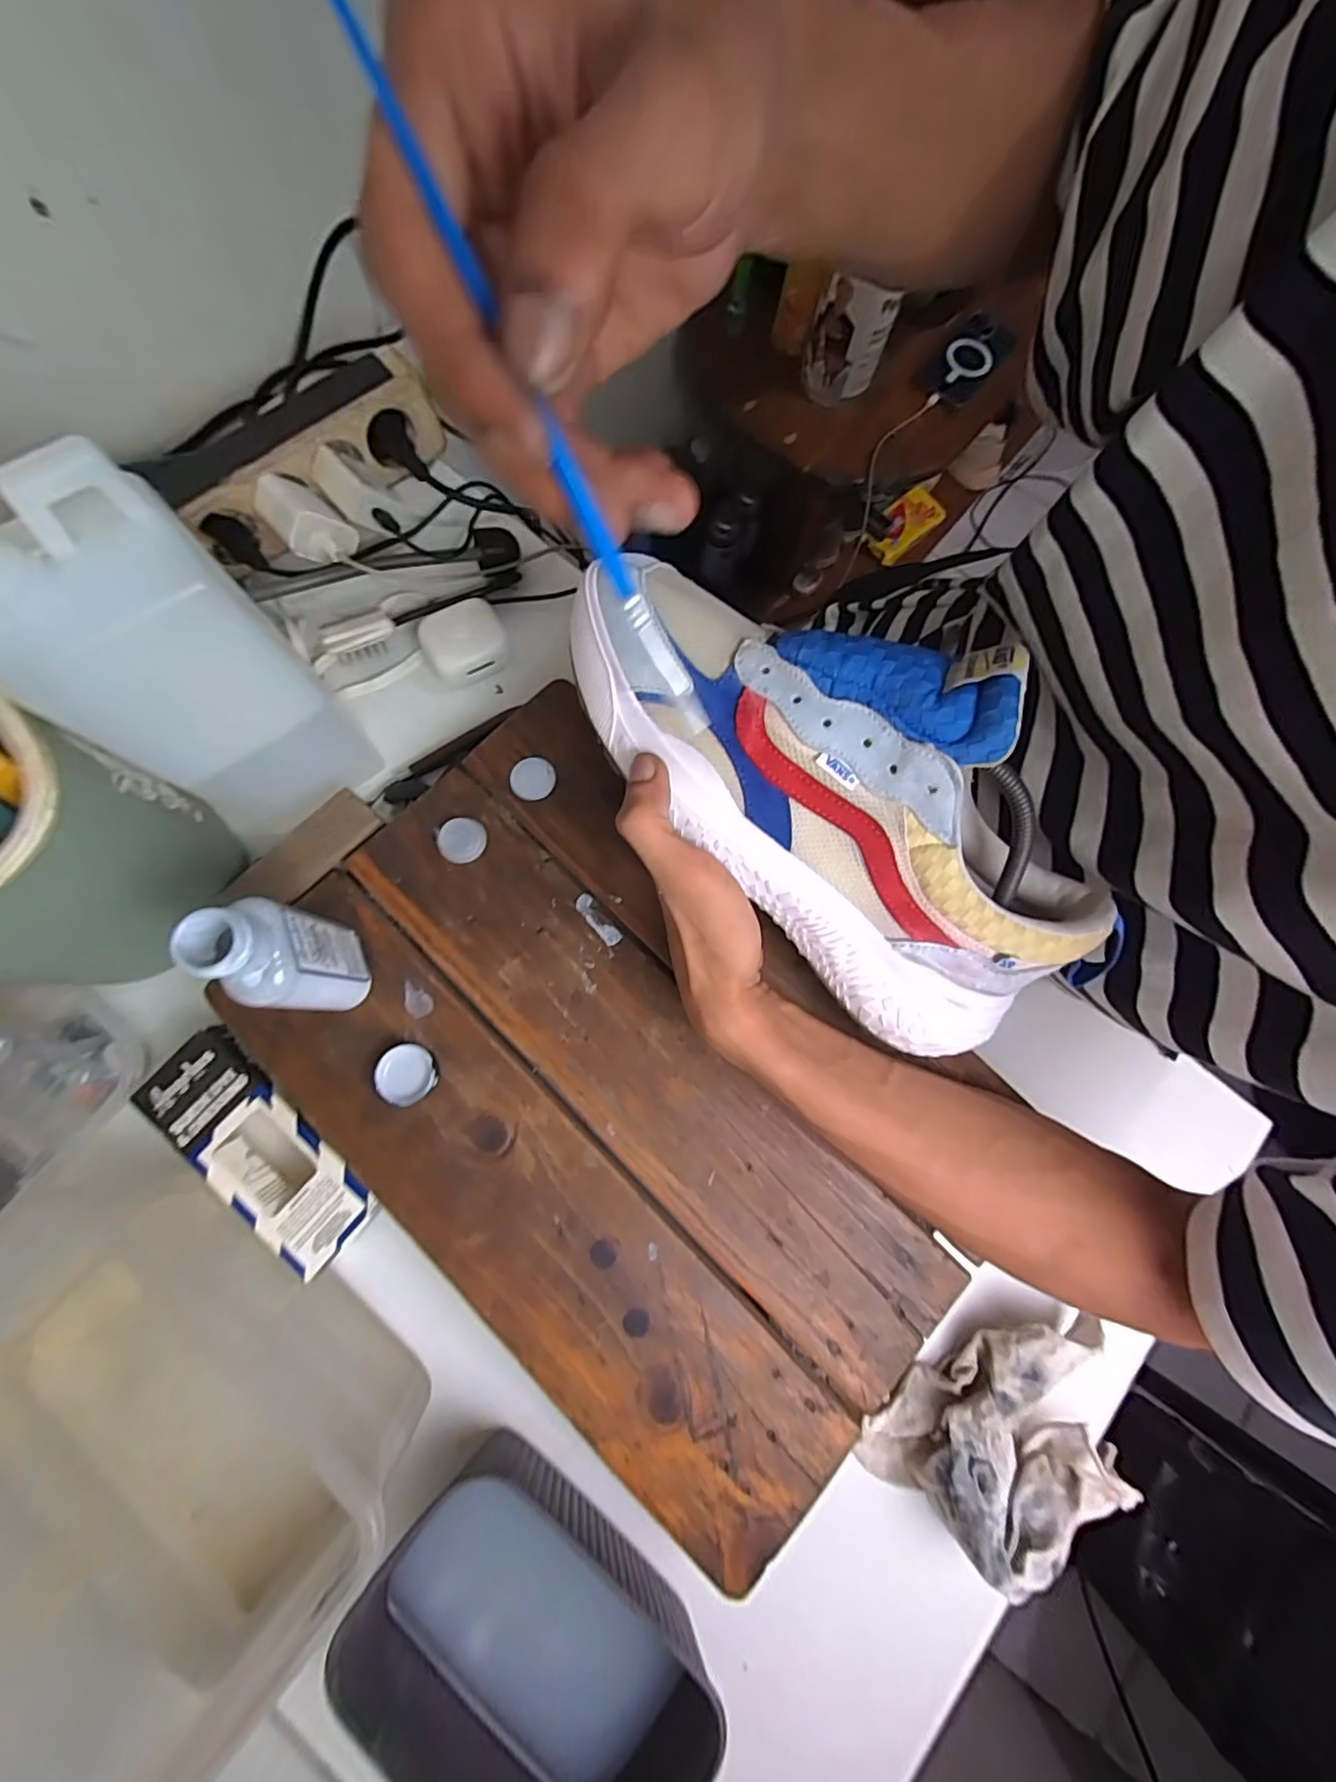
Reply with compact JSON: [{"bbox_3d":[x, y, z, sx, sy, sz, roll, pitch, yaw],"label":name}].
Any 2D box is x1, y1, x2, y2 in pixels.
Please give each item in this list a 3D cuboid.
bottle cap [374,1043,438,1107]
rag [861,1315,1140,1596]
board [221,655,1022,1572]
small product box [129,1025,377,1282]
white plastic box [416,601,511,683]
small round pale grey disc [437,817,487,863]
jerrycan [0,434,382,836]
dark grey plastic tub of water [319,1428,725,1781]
[{"bbox_3d":[-0.140,0.098,0.311,0.030,0.014,0.030,1,77,-3],"label":"bottle cap"},{"bbox_3d":[0.177,0.292,0.308,0.138,0.046,0.085,-20,79,-7],"label":"rag"},{"bbox_3d":[-0.025,0.103,0.322,0.399,0.015,0.269,41,81,7],"label":"board"},{"bbox_3d":[-0.223,0.141,0.323,0.139,0.025,0.053,42,78,6],"label":"small product box"},{"bbox_3d":[-0.141,-0.171,0.403,0.057,0.023,0.050,-30,81,-9],"label":"white plastic box"},{"bbox_3d":[-0.123,-0.031,0.345,0.027,0.005,0.027,1,77,-3],"label":"small round pale grey disc"},{"bbox_3d":[-0.230,-0.102,0.288,0.103,0.207,0.057,-43,83,-11],"label":"jerrycan"},{"bbox_3d":[-0.063,0.367,0.282,0.163,0.062,0.120,42,78,6],"label":"dark grey plastic tub of water"}]

